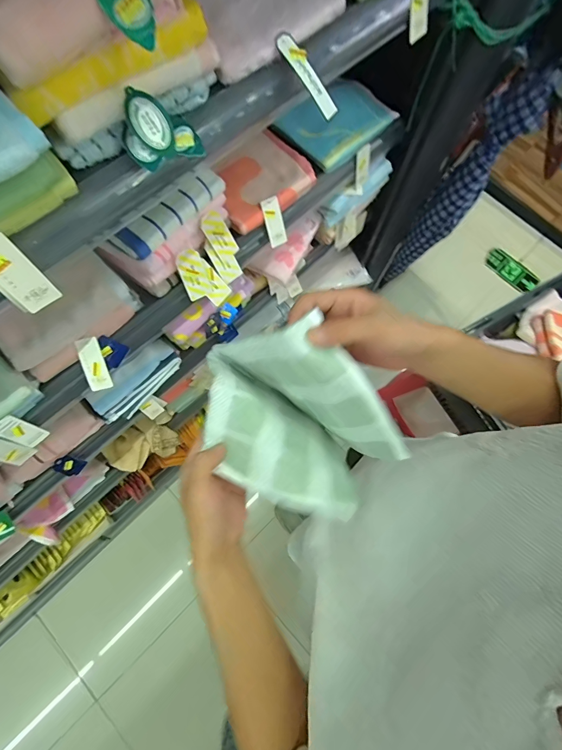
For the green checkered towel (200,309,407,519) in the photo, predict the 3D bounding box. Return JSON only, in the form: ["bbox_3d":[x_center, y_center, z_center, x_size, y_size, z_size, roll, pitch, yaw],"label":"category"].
[{"bbox_3d":[0.005,0.042,0.350,0.140,0.131,0.206,-42,79,-13],"label":"green checkered towel"}]

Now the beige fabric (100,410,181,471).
[{"bbox_3d":[-0.400,0.203,1.055,0.206,0.110,0.103,-29,76,-10],"label":"beige fabric"}]

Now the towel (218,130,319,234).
[{"bbox_3d":[-0.036,-0.349,0.638,0.124,0.038,0.190,42,76,10],"label":"towel"}]

